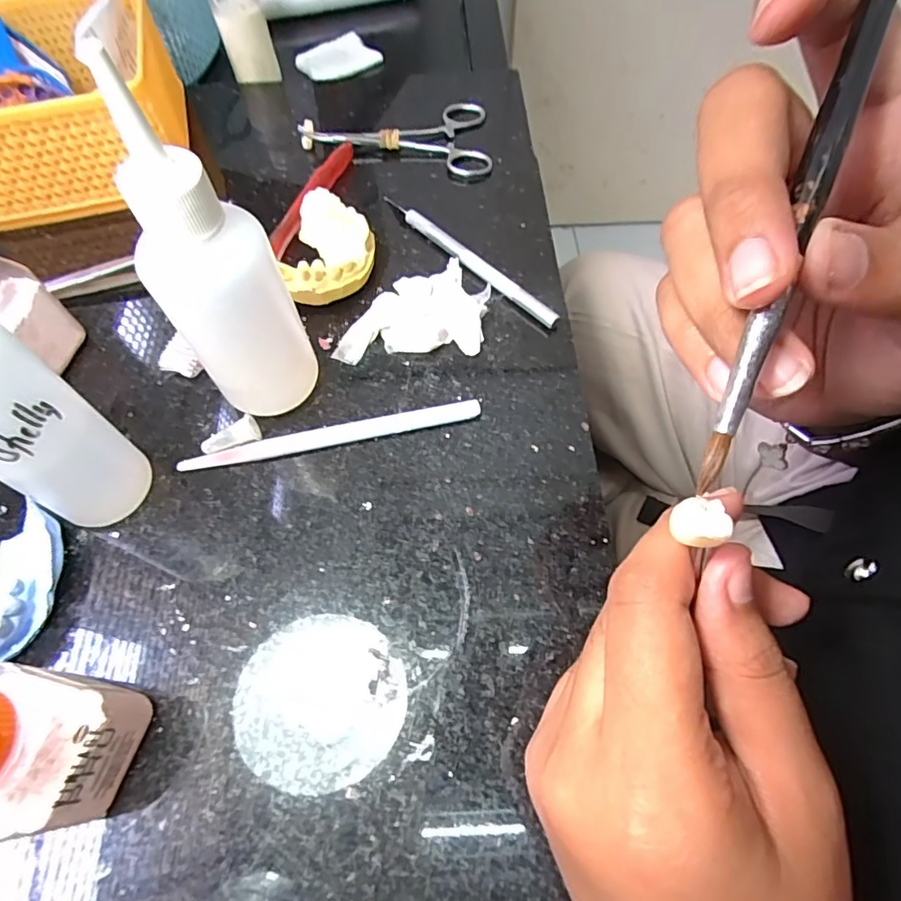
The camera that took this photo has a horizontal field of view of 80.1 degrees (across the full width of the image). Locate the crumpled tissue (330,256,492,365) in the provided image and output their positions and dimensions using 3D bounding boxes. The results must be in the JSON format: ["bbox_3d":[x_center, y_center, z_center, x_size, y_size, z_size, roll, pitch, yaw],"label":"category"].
[{"bbox_3d":[-0.019,-0.075,0.280,0.078,0.012,0.056,-4,62,-1],"label":"crumpled tissue"}]

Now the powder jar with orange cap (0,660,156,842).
[{"bbox_3d":[-0.131,0.088,0.161,0.041,0.072,0.041,0,62,1],"label":"powder jar with orange cap"}]

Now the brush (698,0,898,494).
[{"bbox_3d":[0.082,-0.077,0.109,0.007,0.007,0.181,21,87,11],"label":"brush"}]

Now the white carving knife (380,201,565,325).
[{"bbox_3d":[0.008,-0.108,0.299,0.009,0.008,0.133,-41,69,-19],"label":"white carving knife"}]

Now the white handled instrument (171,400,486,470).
[{"bbox_3d":[-0.054,-0.007,0.249,0.137,0.004,0.009,-11,62,-5],"label":"white handled instrument"}]

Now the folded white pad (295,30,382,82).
[{"bbox_3d":[-0.091,-0.321,0.440,0.062,0.013,0.035,-26,65,-13],"label":"folded white pad"}]

